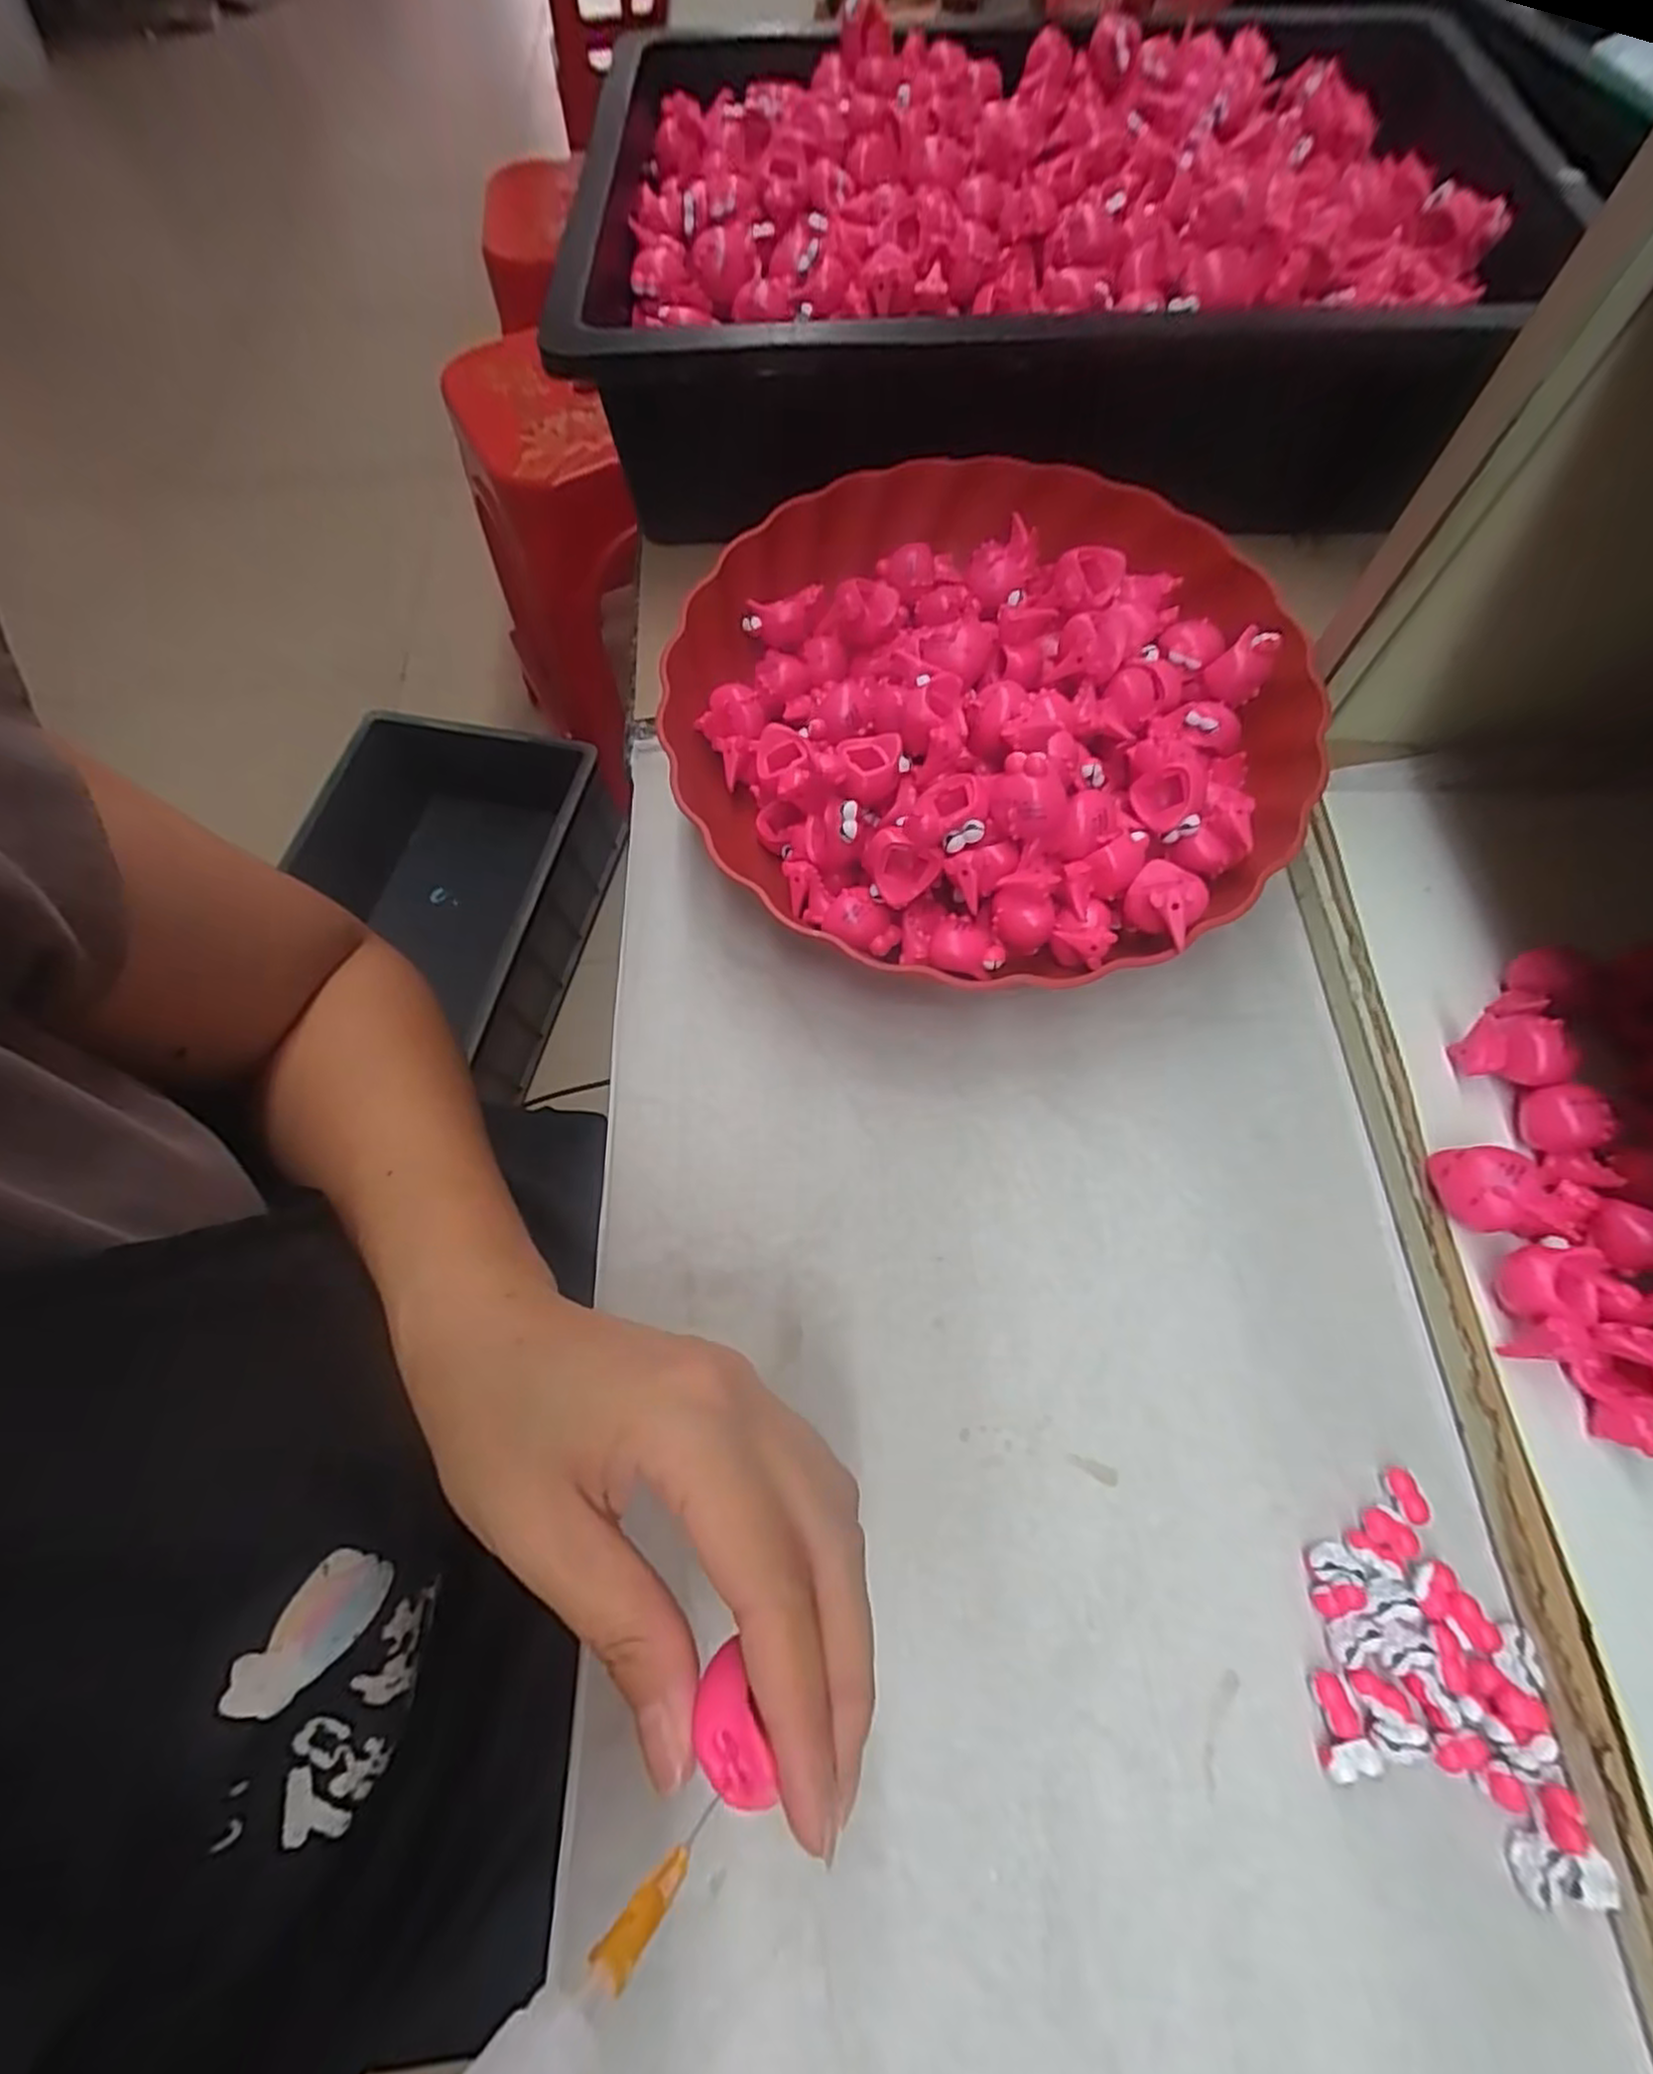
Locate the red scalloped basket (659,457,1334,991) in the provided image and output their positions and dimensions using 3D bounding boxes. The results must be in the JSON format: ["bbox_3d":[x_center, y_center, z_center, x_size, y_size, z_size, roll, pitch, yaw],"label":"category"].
[{"bbox_3d":[0.059,-0.129,0.303,0.235,0.069,0.231,0,67,0],"label":"red scalloped basket"}]

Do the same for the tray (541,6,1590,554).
[{"bbox_3d":[0.095,-0.373,0.373,0.419,0.077,0.268,4,67,2],"label":"tray"}]

